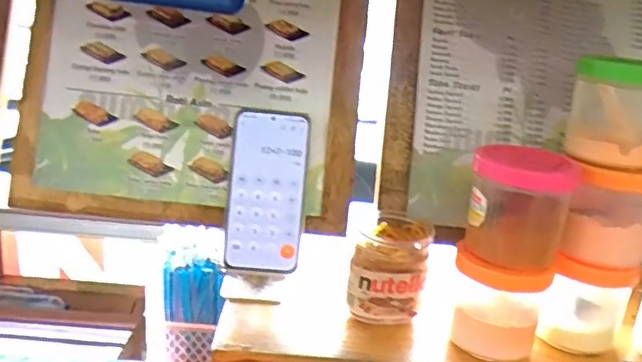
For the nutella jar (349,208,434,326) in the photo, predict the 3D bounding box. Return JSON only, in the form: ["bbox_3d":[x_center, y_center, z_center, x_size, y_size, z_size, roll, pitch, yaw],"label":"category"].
[{"bbox_3d":[0.071,0.087,0.585,0.068,0.086,0.083,10,18,15],"label":"nutella jar"}]

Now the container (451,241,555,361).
[{"bbox_3d":[0.165,0.113,0.553,0.085,0.088,0.080,10,18,15],"label":"container"}]

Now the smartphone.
[{"bbox_3d":[-0.054,0.010,0.593,0.071,0.161,0.013,6,-5,1],"label":"smartphone"}]

